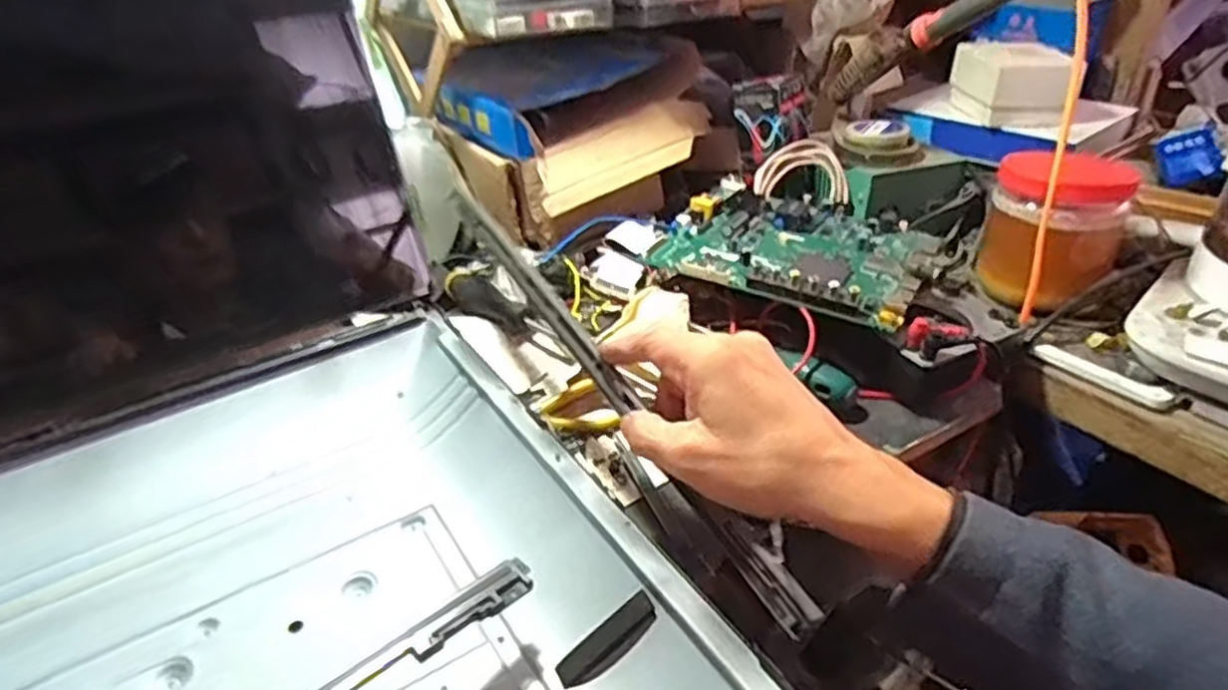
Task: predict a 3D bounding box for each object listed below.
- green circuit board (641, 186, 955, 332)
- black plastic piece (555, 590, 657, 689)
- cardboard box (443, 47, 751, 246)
[{"bbox_3d":[0.148,-0.085,0.596,0.195,0.022,0.167,18,37,27],"label":"green circuit board"},{"bbox_3d":[-0.003,0.140,0.355,0.054,0.004,0.019,-39,43,-9],"label":"black plastic piece"},{"bbox_3d":[-0.018,-0.205,0.752,0.251,0.116,0.176,-21,38,-28],"label":"cardboard box"}]

